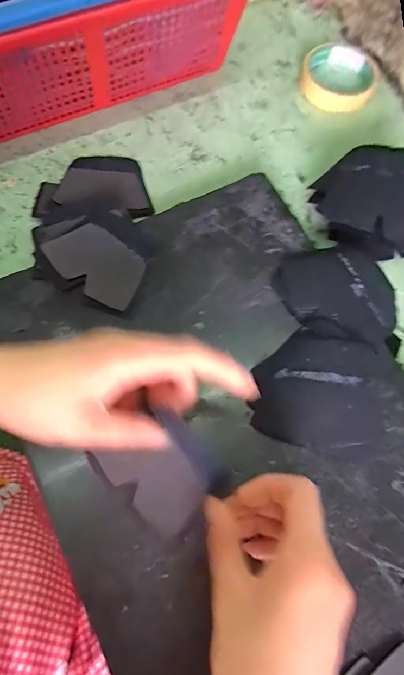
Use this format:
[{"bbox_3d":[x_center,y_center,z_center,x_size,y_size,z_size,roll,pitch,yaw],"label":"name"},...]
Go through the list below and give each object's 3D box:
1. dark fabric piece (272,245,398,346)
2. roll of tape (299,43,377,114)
[{"bbox_3d":[0.119,-0.044,0.334,0.106,0.010,0.085,20,70,4],"label":"dark fabric piece"},{"bbox_3d":[0.163,-0.311,0.459,0.088,0.023,0.088,1,70,-3],"label":"roll of tape"}]

